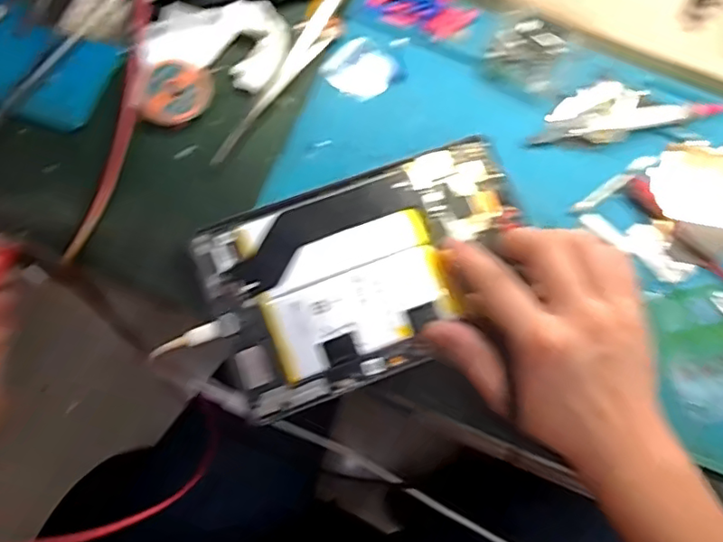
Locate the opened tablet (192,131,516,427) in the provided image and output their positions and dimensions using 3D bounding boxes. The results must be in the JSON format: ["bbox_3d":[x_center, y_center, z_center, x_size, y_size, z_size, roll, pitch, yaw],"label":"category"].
[{"bbox_3d":[0.009,-0.002,0.367,0.200,0.007,0.123,-21,77,-7],"label":"opened tablet"}]

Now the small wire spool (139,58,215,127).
[{"bbox_3d":[-0.123,-0.123,0.397,0.044,0.011,0.043,1,75,-2],"label":"small wire spool"}]

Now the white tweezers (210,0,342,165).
[{"bbox_3d":[-0.053,-0.133,0.404,0.020,0.007,0.149,30,76,6],"label":"white tweezers"}]

